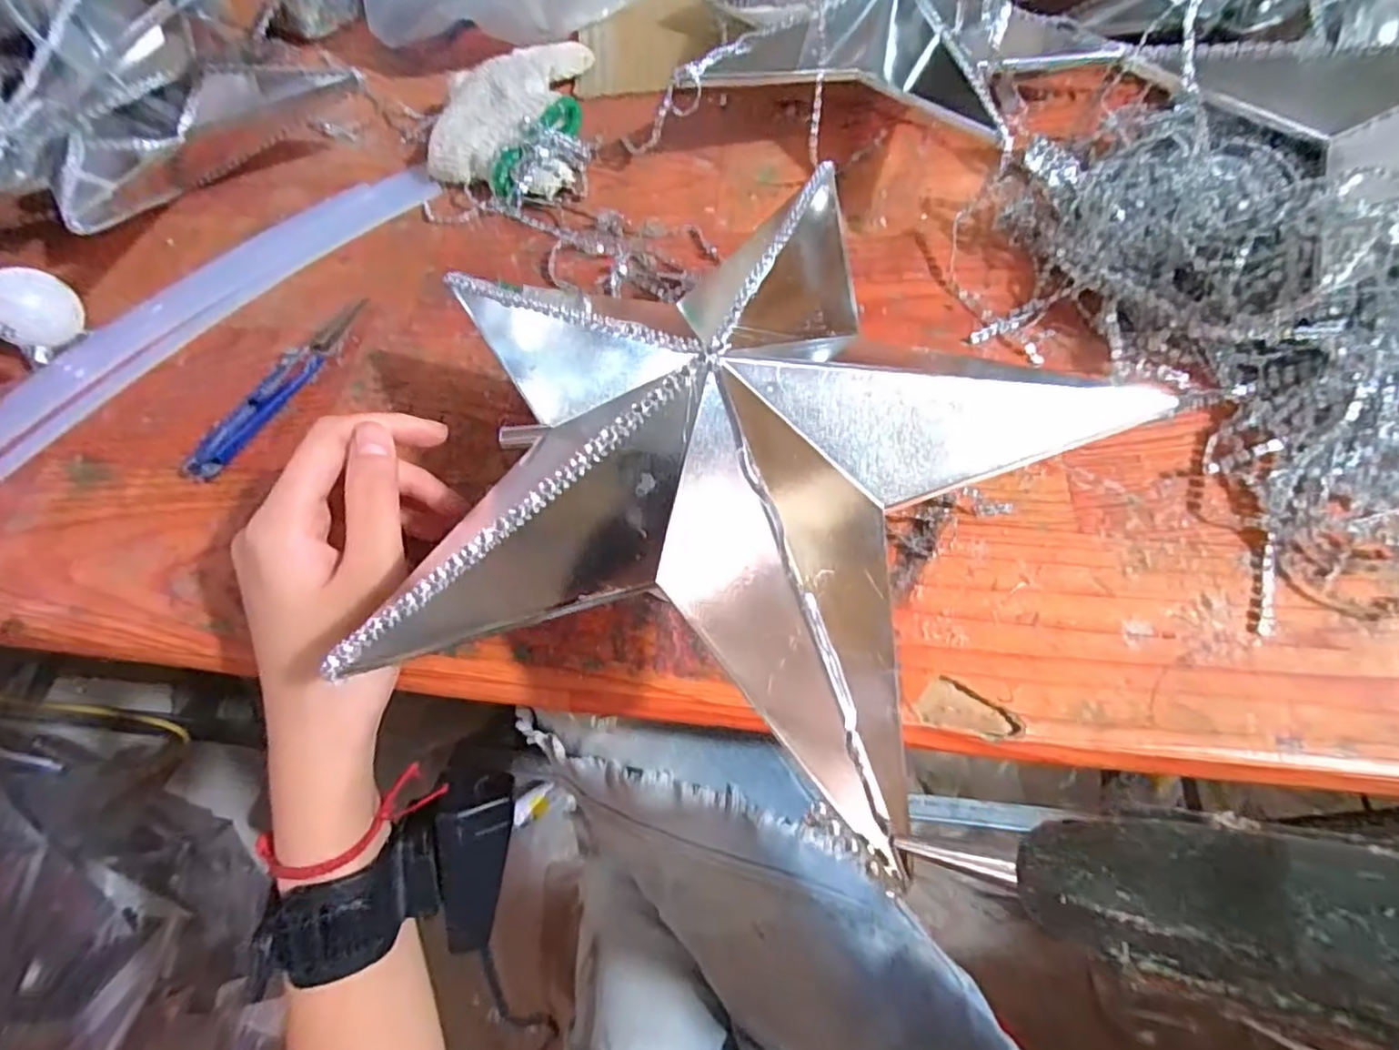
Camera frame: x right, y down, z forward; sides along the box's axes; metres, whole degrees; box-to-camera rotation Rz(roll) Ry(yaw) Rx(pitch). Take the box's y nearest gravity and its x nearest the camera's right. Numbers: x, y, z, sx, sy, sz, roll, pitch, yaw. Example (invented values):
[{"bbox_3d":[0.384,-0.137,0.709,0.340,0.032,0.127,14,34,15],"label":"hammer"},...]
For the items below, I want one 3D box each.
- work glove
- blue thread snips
[{"bbox_3d":[-0.114,-0.250,0.406,0.082,0.026,0.134,-2,63,2],"label":"work glove"},{"bbox_3d":[-0.208,-0.070,0.332,0.019,0.008,0.119,22,66,14],"label":"blue thread snips"}]

